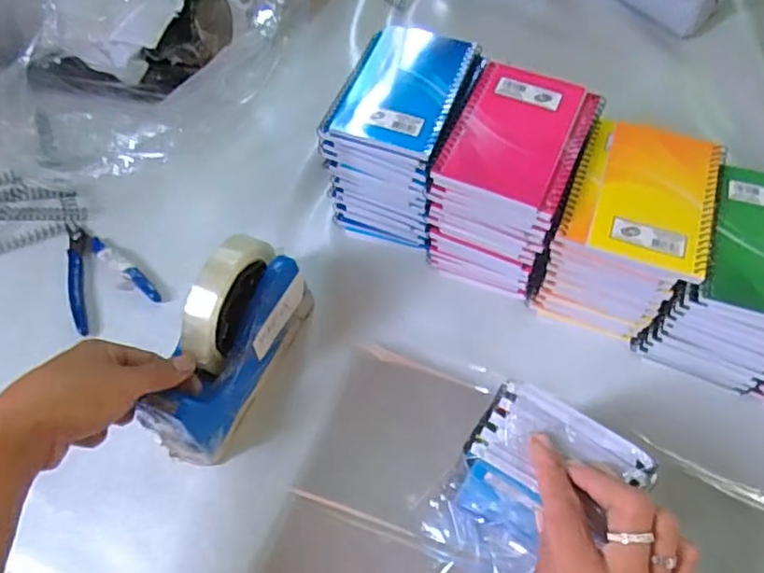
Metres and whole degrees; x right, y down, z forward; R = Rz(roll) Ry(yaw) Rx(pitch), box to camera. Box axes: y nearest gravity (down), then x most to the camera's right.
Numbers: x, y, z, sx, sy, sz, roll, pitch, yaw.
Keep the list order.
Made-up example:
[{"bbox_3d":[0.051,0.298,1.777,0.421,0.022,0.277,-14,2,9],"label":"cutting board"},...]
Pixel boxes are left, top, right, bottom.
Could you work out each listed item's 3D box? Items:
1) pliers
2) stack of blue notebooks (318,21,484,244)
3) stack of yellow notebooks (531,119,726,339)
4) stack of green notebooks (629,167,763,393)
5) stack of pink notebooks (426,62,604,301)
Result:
[{"bbox_3d":[-0.254,-0.017,0.539,0.068,0.010,0.113,-29,65,-16],"label":"pliers"},{"bbox_3d":[0.017,-0.129,0.538,0.096,0.127,0.131,20,62,11],"label":"stack of blue notebooks"},{"bbox_3d":[0.196,-0.044,0.498,0.097,0.115,0.122,21,62,11],"label":"stack of yellow notebooks"},{"bbox_3d":[0.280,-0.005,0.481,0.097,0.108,0.131,21,62,11],"label":"stack of green notebooks"},{"bbox_3d":[0.104,-0.087,0.513,0.099,0.133,0.128,21,62,11],"label":"stack of pink notebooks"}]

